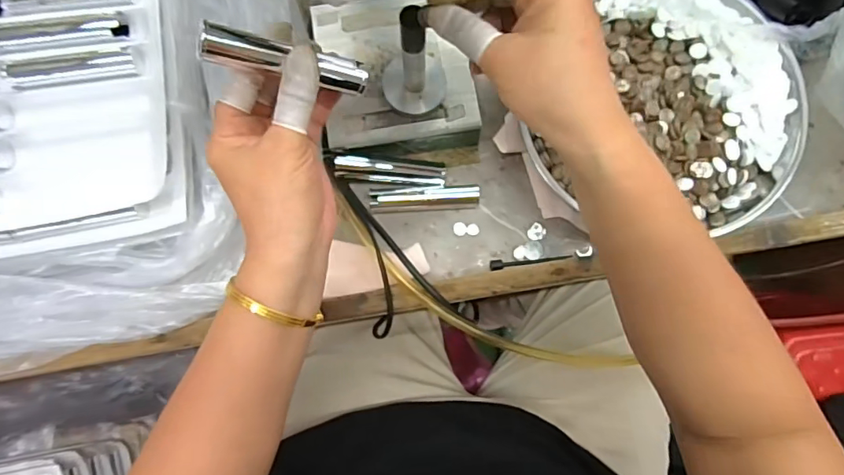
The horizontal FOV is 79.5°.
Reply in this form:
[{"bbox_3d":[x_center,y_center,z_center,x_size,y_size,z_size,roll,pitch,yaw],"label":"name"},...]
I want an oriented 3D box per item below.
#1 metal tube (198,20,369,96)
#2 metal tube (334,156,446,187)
[{"bbox_3d":[-0.074,-0.098,0.281,0.091,0.013,0.017,4,81,-32],"label":"metal tube"},{"bbox_3d":[-0.026,-0.056,0.426,0.091,0.018,0.018,5,82,-13],"label":"metal tube"}]

